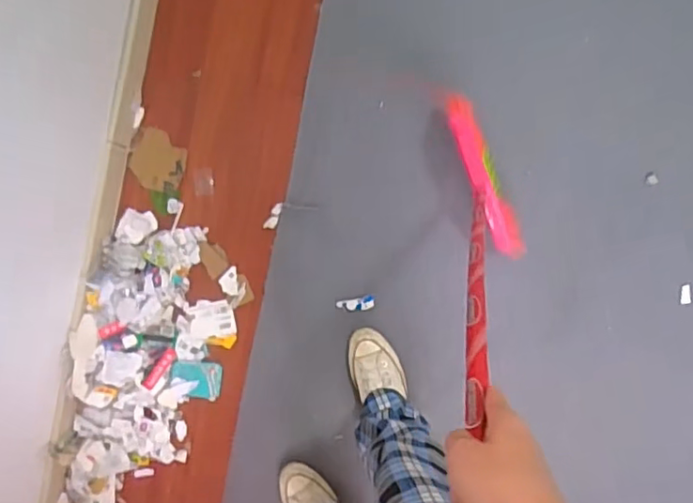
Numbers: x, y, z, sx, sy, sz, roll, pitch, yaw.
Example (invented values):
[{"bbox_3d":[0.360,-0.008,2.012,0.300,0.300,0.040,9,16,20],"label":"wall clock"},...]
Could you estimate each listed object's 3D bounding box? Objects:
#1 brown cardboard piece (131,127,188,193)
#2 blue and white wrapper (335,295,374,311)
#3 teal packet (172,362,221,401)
[{"bbox_3d":[-0.409,-0.199,1.266,0.118,0.009,0.127,16,90,1],"label":"brown cardboard piece"},{"bbox_3d":[0.020,0.113,1.261,0.081,0.010,0.033,-3,90,1],"label":"blue and white wrapper"},{"bbox_3d":[-0.324,0.279,1.258,0.101,0.019,0.080,7,90,1],"label":"teal packet"}]

